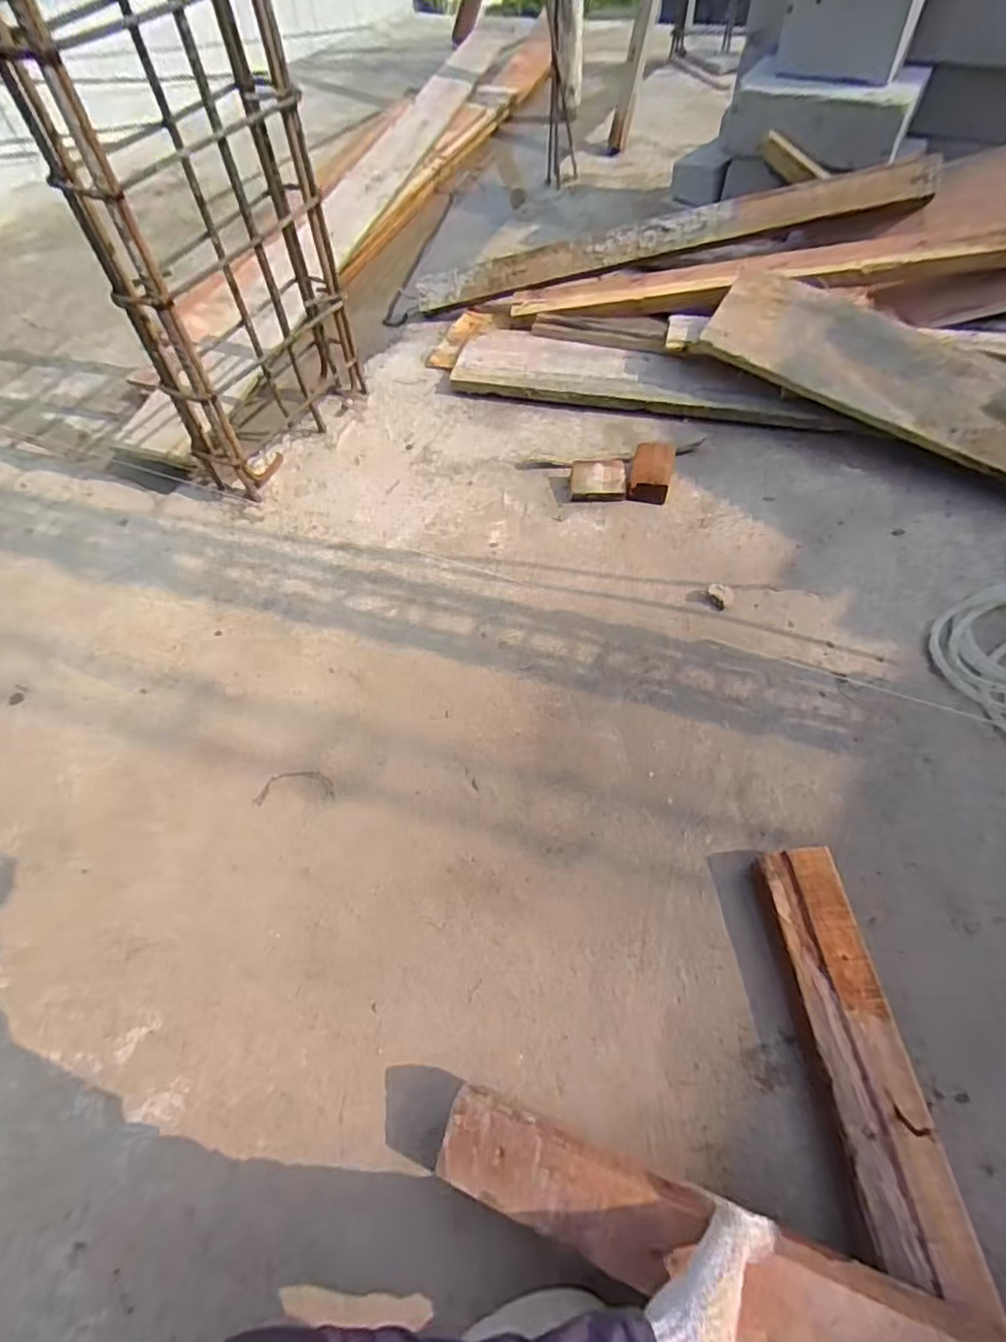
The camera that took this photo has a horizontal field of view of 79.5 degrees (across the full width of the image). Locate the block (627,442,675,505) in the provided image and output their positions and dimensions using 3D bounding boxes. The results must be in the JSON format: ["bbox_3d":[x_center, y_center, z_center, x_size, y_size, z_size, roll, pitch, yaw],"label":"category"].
[{"bbox_3d":[0.233,-0.305,0.939,0.069,0.041,0.096,10,58,9],"label":"block"}]

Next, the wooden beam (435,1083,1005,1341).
[{"bbox_3d":[0.174,0.400,0.388,0.464,0.030,0.065,11,58,20],"label":"wooden beam"}]

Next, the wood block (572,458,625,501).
[{"bbox_3d":[0.148,-0.296,0.940,0.083,0.036,0.066,0,57,2],"label":"wood block"}]

